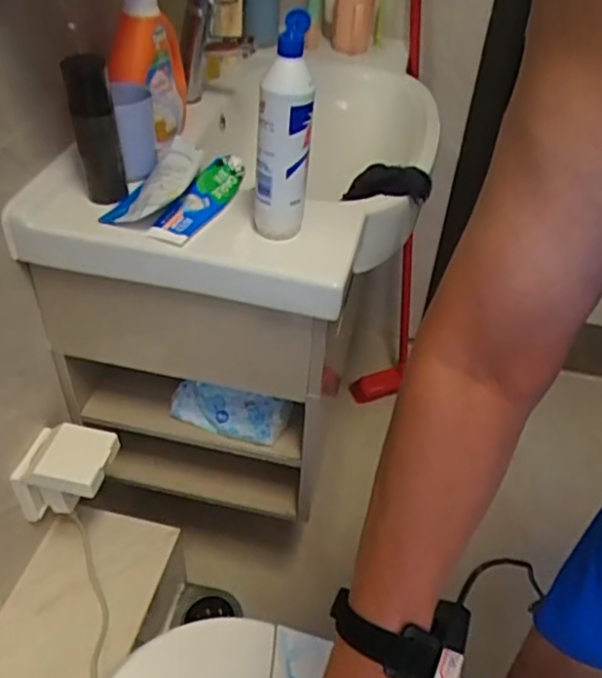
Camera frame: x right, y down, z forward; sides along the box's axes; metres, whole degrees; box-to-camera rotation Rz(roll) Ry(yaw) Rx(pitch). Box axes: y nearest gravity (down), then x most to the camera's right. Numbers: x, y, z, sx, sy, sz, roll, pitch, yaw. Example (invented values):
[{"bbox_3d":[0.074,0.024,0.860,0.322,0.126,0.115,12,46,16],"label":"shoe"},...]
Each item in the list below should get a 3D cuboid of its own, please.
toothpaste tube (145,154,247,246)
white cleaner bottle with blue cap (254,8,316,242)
[{"bbox_3d":[-0.124,-0.177,0.795,0.052,0.032,0.172,19,43,16],"label":"toothpaste tube"},{"bbox_3d":[-0.018,-0.227,0.709,0.062,0.225,0.059,5,41,0],"label":"white cleaner bottle with blue cap"}]

